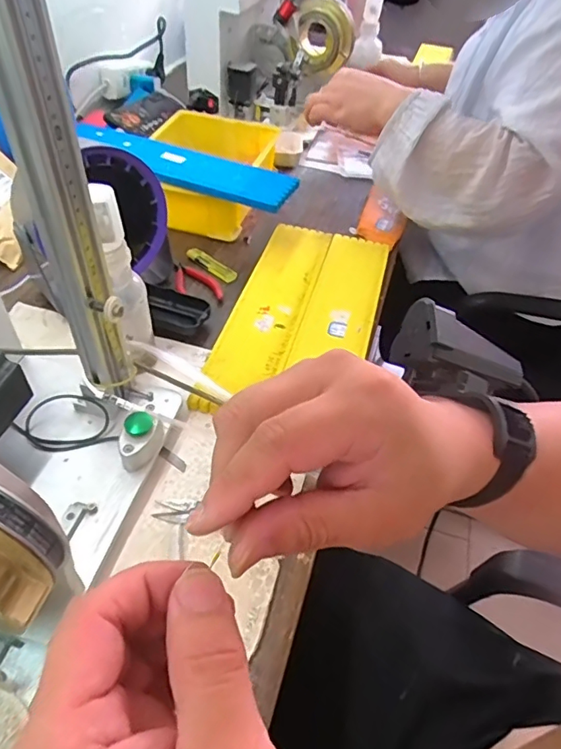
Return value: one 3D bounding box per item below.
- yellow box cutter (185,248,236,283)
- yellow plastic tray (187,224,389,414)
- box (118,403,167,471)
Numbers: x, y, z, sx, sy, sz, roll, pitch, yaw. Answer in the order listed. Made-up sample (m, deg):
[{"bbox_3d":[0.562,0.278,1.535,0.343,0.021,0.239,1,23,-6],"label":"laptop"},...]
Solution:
[{"bbox_3d":[-0.092,-0.146,0.674,0.082,0.011,0.021,35,54,23],"label":"yellow box cutter"},{"bbox_3d":[0.029,-0.075,0.614,0.161,0.010,0.339,17,49,6],"label":"yellow plastic tray"},{"bbox_3d":[-0.121,0.053,0.445,0.026,0.029,0.055,18,49,10],"label":"box"}]

